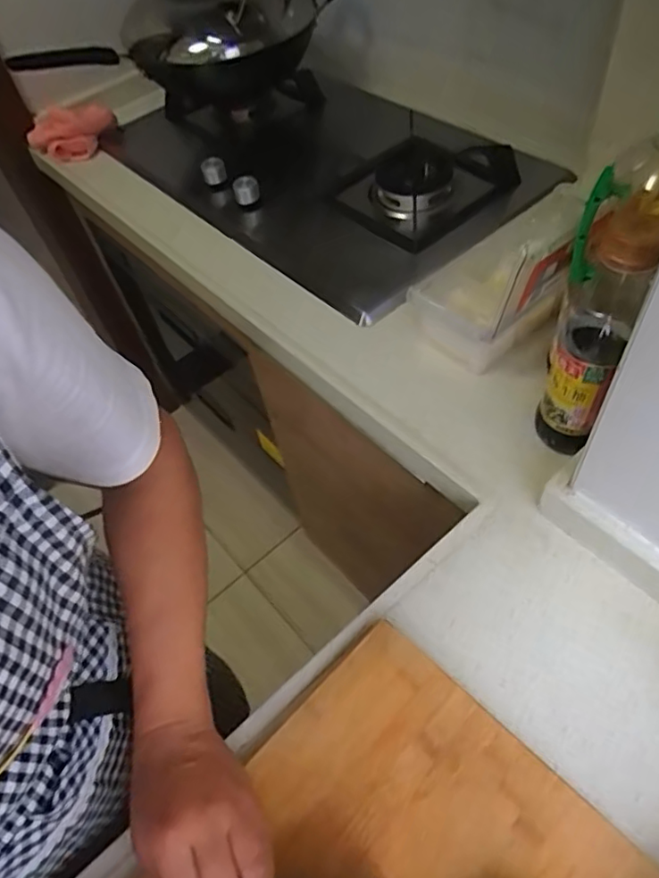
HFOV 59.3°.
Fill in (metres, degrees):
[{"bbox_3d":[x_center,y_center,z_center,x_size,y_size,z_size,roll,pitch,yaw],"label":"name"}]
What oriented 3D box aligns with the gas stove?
[{"bbox_3d":[-0.033,-0.456,0.945,0.672,0.054,0.437,36,68,28],"label":"gas stove"}]

